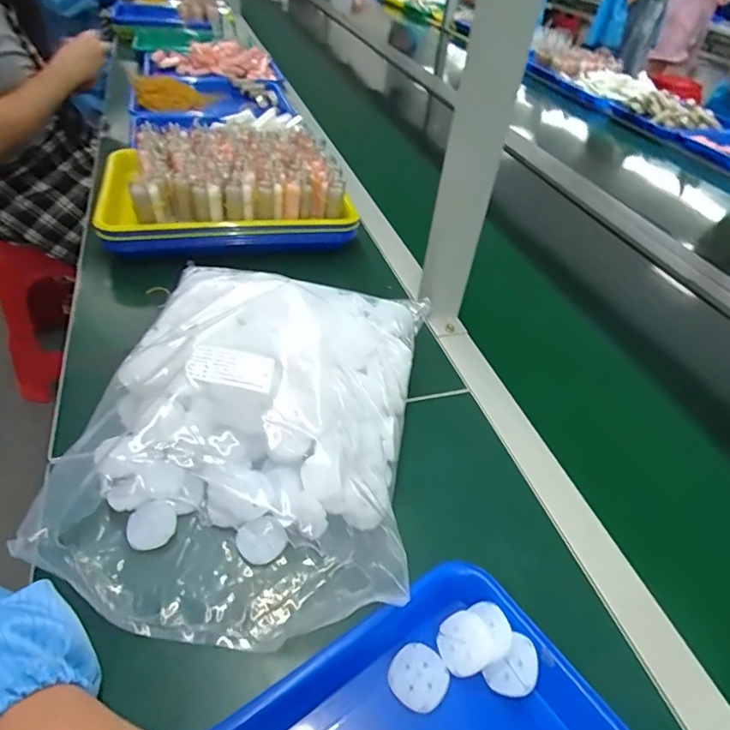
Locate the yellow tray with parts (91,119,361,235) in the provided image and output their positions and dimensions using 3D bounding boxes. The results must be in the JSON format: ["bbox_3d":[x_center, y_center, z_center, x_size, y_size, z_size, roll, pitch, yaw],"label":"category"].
[{"bbox_3d":[-0.216,-0.282,0.751,0.330,0.066,0.289,-8,45,-15],"label":"yellow tray with parts"}]

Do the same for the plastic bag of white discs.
[{"bbox_3d":[-0.089,0.031,0.426,0.247,0.092,0.338,9,43,3],"label":"plastic bag of white discs"}]

